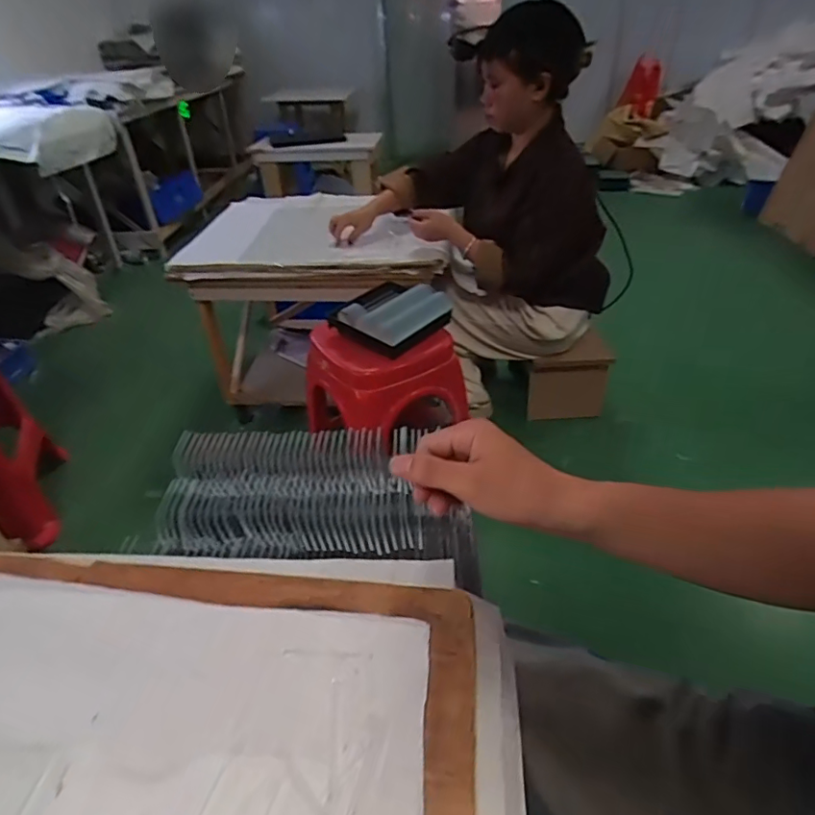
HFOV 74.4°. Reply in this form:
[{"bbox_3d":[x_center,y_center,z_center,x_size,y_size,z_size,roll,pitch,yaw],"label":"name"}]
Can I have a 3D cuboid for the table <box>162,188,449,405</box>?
[{"bbox_3d":[-0.231,-0.301,1.571,0.681,0.473,0.492,0,38,5],"label":"table"}]

